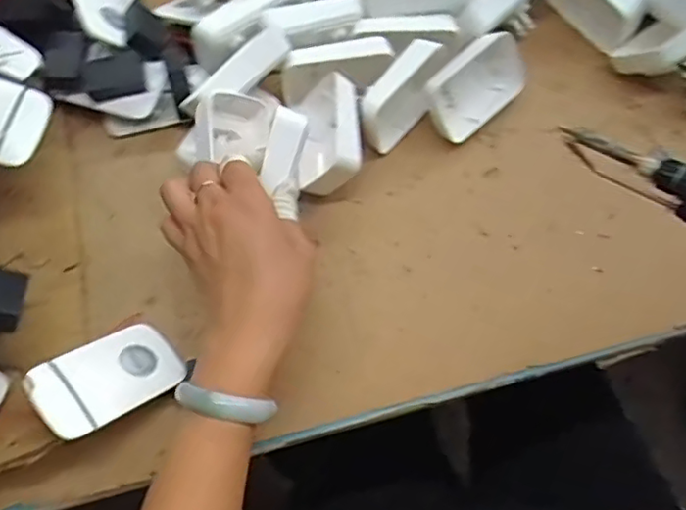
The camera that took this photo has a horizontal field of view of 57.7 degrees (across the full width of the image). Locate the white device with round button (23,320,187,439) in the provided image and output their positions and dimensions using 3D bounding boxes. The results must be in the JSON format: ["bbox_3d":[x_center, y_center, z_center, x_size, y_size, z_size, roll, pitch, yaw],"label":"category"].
[{"bbox_3d":[-0.156,0.082,0.420,0.062,0.008,0.097,39,40,16],"label":"white device with round button"}]

